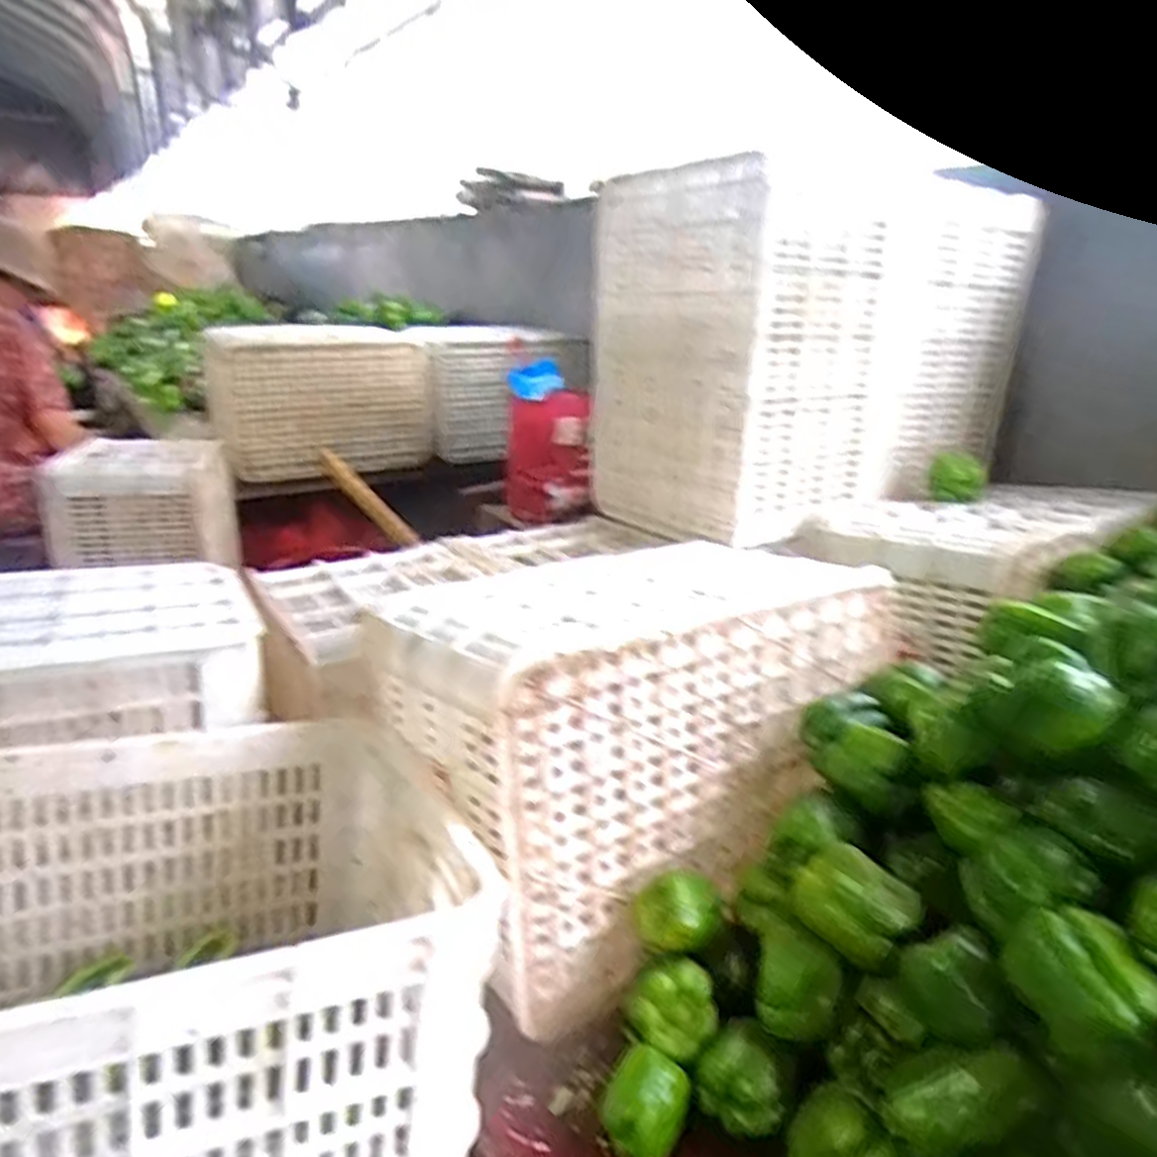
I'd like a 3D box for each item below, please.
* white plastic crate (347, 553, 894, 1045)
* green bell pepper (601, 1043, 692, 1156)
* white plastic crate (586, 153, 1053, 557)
[{"bbox_3d":[0.053,0.147,0.883,0.532,0.318,0.372,-12,14,-35],"label":"white plastic crate"},{"bbox_3d":[0.049,0.390,0.578,0.054,0.061,0.066,14,25,29],"label":"green bell pepper"},{"bbox_3d":[0.341,-0.344,1.235,0.561,0.454,0.361,-11,25,-28],"label":"white plastic crate"}]

